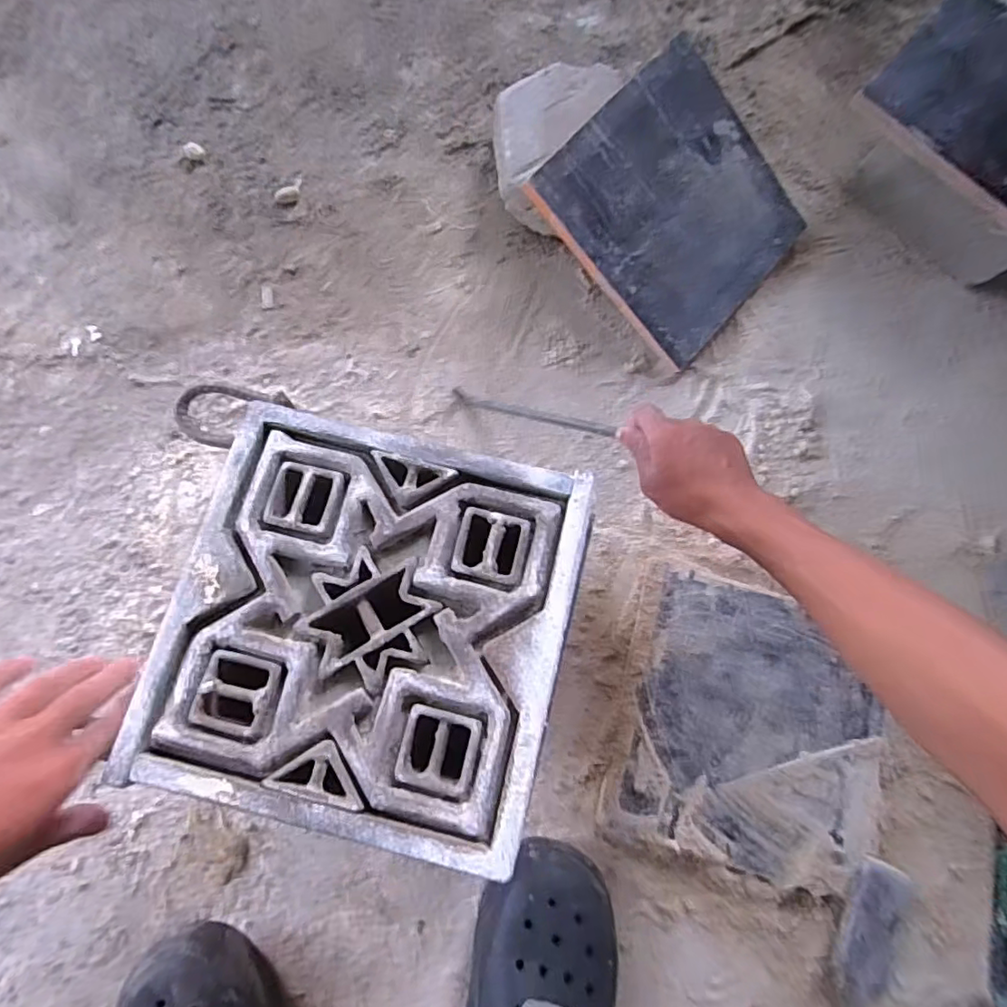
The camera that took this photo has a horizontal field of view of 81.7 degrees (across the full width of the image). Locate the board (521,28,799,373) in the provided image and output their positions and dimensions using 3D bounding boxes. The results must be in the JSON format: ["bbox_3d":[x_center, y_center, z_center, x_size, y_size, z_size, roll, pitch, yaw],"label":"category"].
[{"bbox_3d":[0.188,-0.316,0.622,0.251,0.013,0.244,45,80,-16],"label":"board"}]

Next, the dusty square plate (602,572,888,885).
[{"bbox_3d":[0.242,0.212,0.558,0.242,0.017,0.247,16,77,2],"label":"dusty square plate"}]

